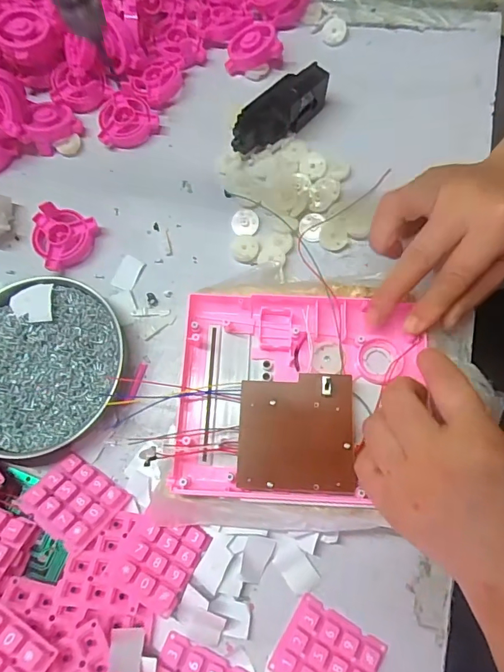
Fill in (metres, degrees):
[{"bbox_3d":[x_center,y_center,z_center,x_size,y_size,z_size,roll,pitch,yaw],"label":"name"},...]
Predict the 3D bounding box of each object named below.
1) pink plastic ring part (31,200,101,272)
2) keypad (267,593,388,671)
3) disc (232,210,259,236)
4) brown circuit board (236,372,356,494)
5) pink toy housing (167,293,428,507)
[{"bbox_3d":[-0.159,-0.087,0.379,0.052,0.021,0.050,-1,73,4],"label":"pink plastic ring part"},{"bbox_3d":[0.047,0.203,0.281,0.059,0.010,0.049,29,77,12],"label":"keypad"},{"bbox_3d":[-0.006,-0.096,0.375,0.023,0.006,0.023,-1,73,4],"label":"disc"},{"bbox_3d":[0.028,0.060,0.286,0.072,0.004,0.072,2,74,2],"label":"brown circuit board"},{"bbox_3d":[0.029,0.038,0.296,0.151,0.017,0.133,4,74,3],"label":"pink toy housing"}]

